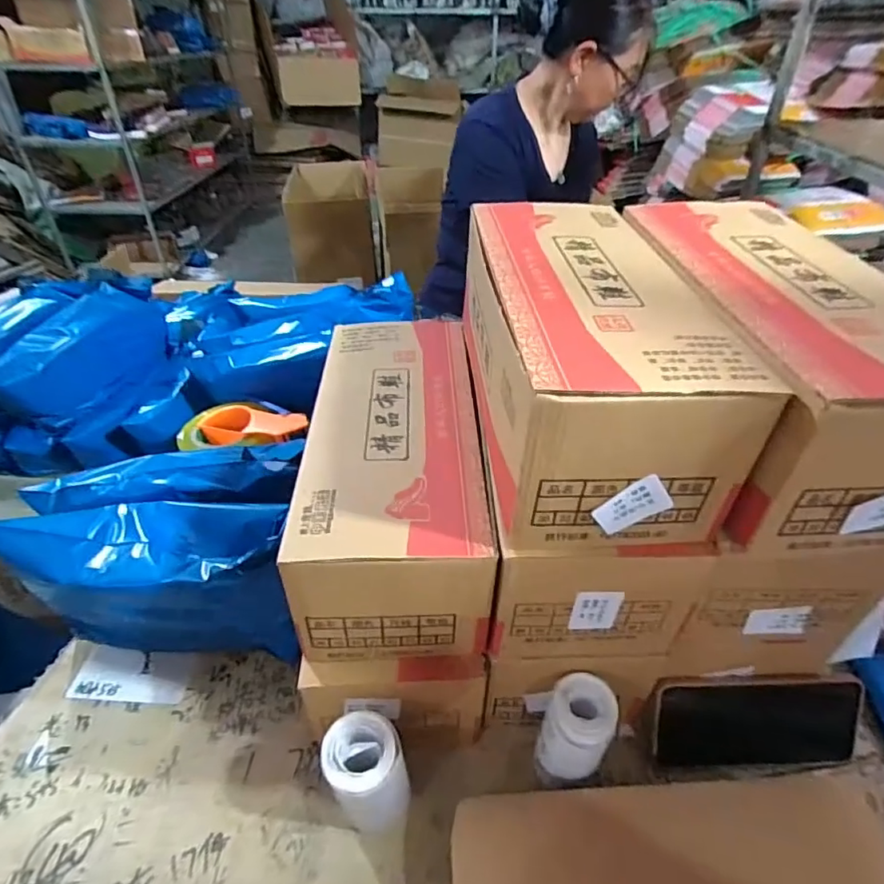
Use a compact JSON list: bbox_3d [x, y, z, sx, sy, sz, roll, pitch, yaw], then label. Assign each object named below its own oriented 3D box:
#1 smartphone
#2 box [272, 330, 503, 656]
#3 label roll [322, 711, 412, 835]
[{"bbox_3d":[0.246,0.217,0.418,0.167,0.075,0.016,1,11,0],"label":"smartphone"},{"bbox_3d":[-0.036,0.018,0.451,0.126,0.108,0.293,-1,38,-2],"label":"box"},{"bbox_3d":[-0.050,0.231,0.375,0.053,0.100,0.055,-4,39,-5],"label":"label roll"}]

